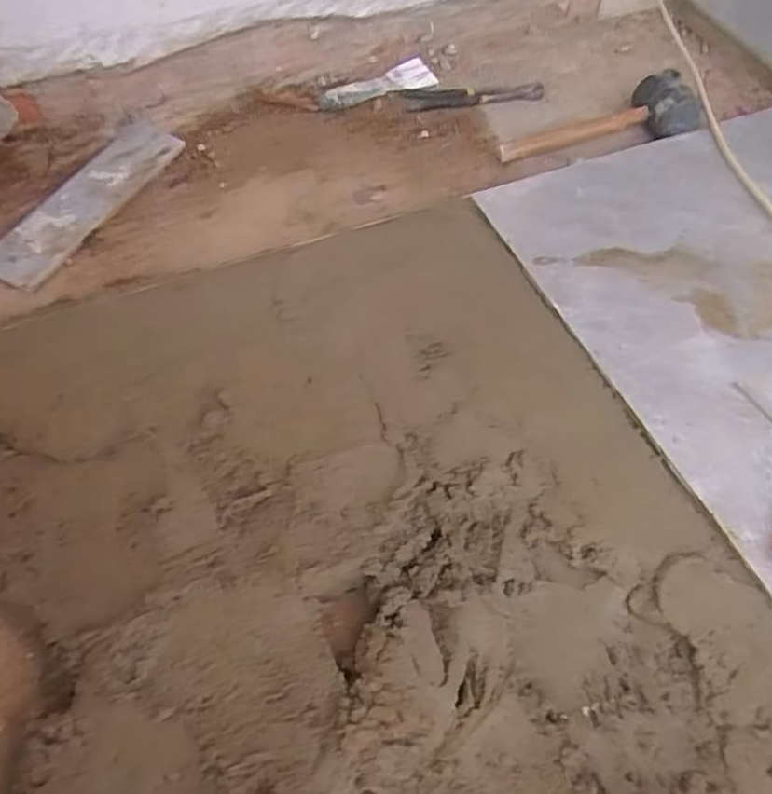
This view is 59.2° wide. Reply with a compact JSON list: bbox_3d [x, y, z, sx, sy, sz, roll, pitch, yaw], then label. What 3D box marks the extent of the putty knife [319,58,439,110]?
[{"bbox_3d":[-0.013,-0.467,1.013,0.192,0.023,0.054,-28,63,-20],"label":"putty knife"}]

